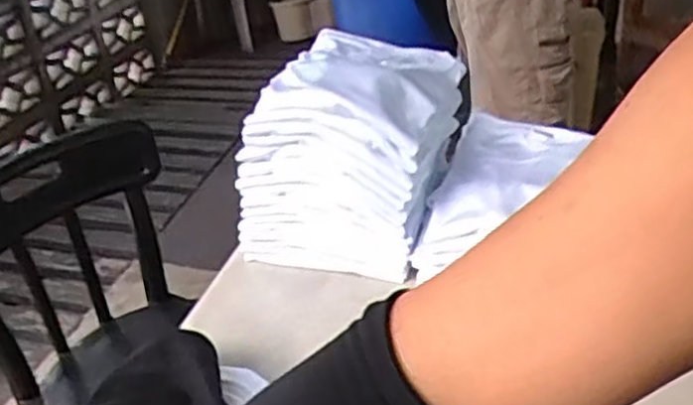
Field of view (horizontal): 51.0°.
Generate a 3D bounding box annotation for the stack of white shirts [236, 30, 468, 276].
[{"bbox_3d":[0.015,-0.072,0.869,0.199,0.208,0.251,8,33,19],"label":"stack of white shirts"}]

